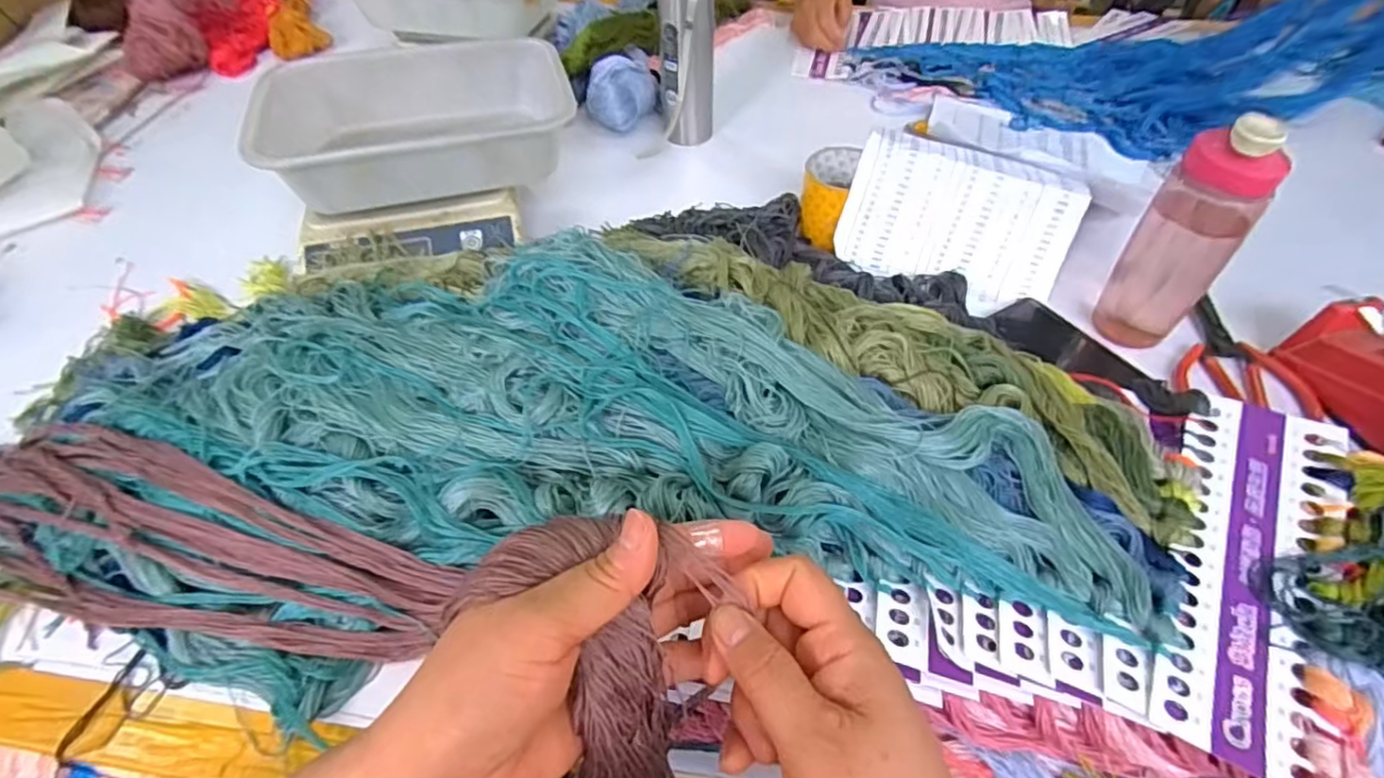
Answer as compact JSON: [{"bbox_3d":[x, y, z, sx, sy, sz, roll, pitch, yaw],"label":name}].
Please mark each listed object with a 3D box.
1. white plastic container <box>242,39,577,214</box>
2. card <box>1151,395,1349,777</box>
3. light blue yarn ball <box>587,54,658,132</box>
[{"bbox_3d":[-0.260,-0.253,0.636,0.268,0.071,0.205,-9,49,-7],"label":"white plastic container"},{"bbox_3d":[0.325,0.099,0.381,0.075,0.010,0.238,25,57,17],"label":"card"},{"bbox_3d":[-0.089,-0.383,0.854,0.086,0.057,0.105,-2,49,-1],"label":"light blue yarn ball"}]

